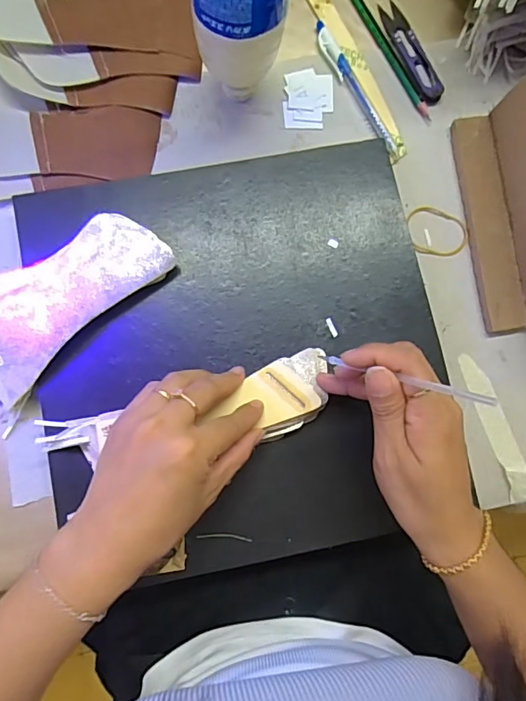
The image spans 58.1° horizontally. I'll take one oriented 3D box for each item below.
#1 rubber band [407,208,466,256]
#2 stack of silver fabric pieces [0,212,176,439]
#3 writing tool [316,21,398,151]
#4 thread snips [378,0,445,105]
[{"bbox_3d":[0.147,-0.099,0.400,0.052,0.004,0.040,28,84,-1],"label":"rubber band"},{"bbox_3d":[-0.163,-0.036,0.359,0.181,0.047,0.090,-43,88,-6],"label":"stack of silver fabric pieces"},{"bbox_3d":[0.080,-0.228,0.407,0.014,0.007,0.128,-32,87,-6],"label":"writing tool"},{"bbox_3d":[0.129,-0.262,0.412,0.023,0.008,0.100,-23,86,-5],"label":"thread snips"}]

